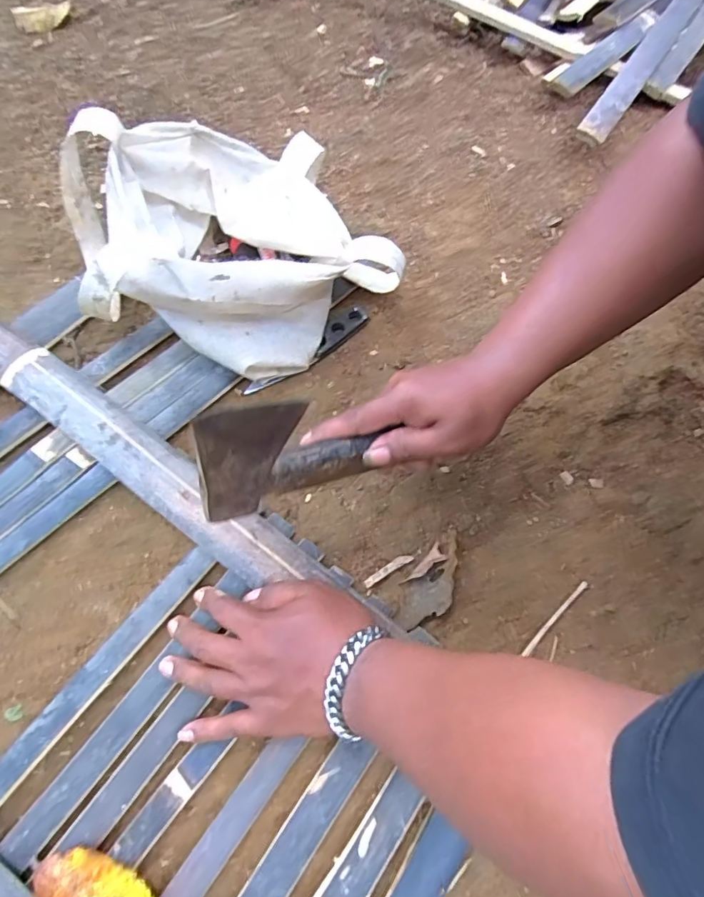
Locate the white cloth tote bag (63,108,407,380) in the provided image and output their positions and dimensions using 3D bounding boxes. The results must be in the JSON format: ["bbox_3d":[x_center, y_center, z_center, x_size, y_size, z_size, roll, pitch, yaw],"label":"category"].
[{"bbox_3d":[-0.110,-0.196,0.494,0.271,0.139,0.222,-30,69,-14],"label":"white cloth tote bag"}]

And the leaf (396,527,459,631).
[{"bbox_3d":[0.072,0.112,0.435,0.040,0.022,0.091,40,70,16],"label":"leaf"}]

